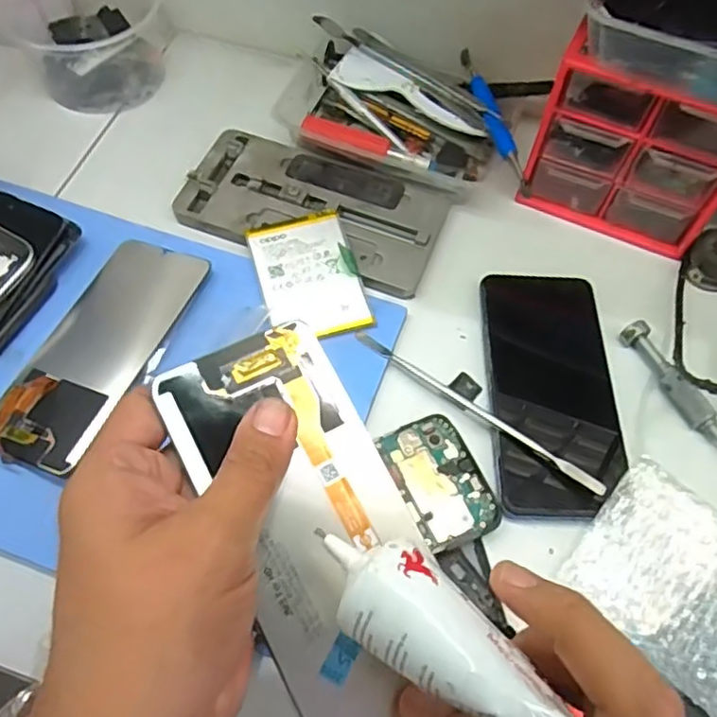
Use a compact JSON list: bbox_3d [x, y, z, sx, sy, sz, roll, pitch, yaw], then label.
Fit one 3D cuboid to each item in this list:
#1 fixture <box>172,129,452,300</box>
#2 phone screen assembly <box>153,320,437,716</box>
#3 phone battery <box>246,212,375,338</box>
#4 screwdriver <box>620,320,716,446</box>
[{"bbox_3d":[-0.031,-0.106,0.454,0.175,0.012,0.092,22,63,10],"label":"fixture"},{"bbox_3d":[-0.016,0.062,0.251,0.070,0.004,0.154,-24,77,-20],"label":"phone screen assembly"},{"bbox_3d":[-0.031,-0.054,0.421,0.061,0.010,0.090,-14,63,-9],"label":"phone battery"},{"bbox_3d":[0.195,0.021,0.392,0.016,0.017,0.105,-22,65,-13],"label":"screwdriver"}]

